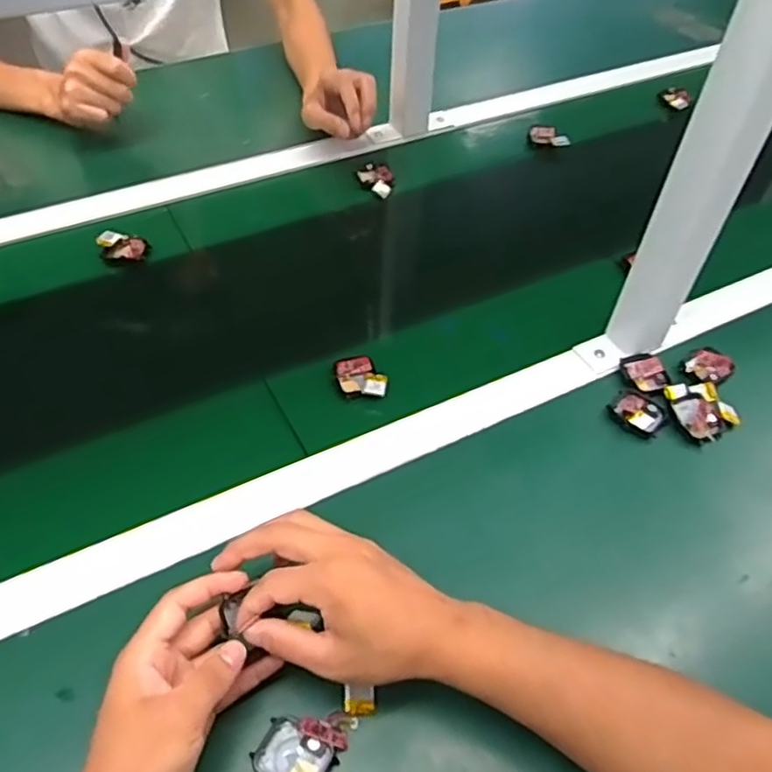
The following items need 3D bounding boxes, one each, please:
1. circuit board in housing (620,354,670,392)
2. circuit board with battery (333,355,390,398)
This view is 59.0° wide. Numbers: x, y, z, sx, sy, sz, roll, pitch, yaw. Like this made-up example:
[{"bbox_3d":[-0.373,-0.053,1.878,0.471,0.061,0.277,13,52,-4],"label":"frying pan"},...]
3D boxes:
[{"bbox_3d":[0.241,-0.013,0.635,0.034,0.014,0.046,-14,53,-14],"label":"circuit board in housing"},{"bbox_3d":[-0.023,-0.009,0.622,0.047,0.007,0.046,-7,52,5],"label":"circuit board with battery"}]

